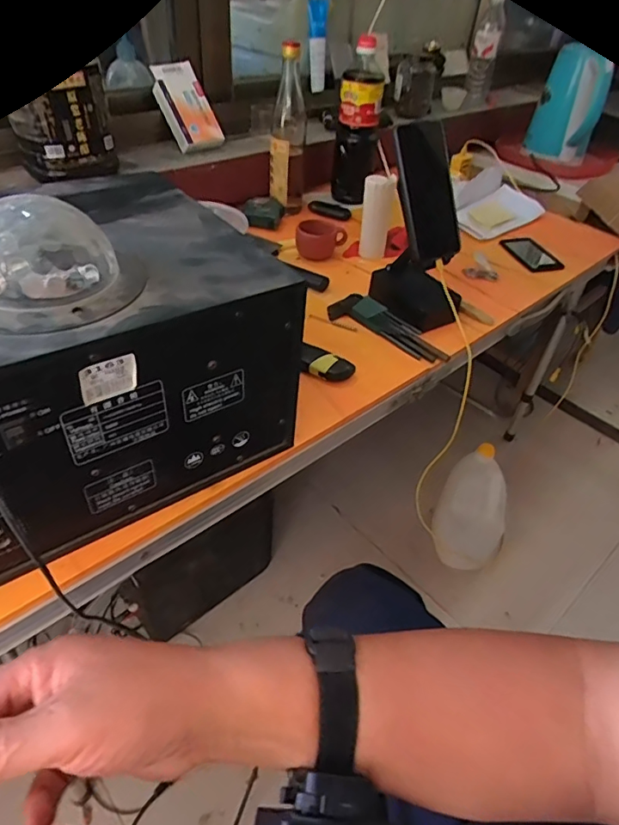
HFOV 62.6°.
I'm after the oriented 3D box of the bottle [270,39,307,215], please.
[{"bbox_3d":[-0.038,-0.486,0.890,0.061,0.252,0.055,6,43,0],"label":"bottle"}]

